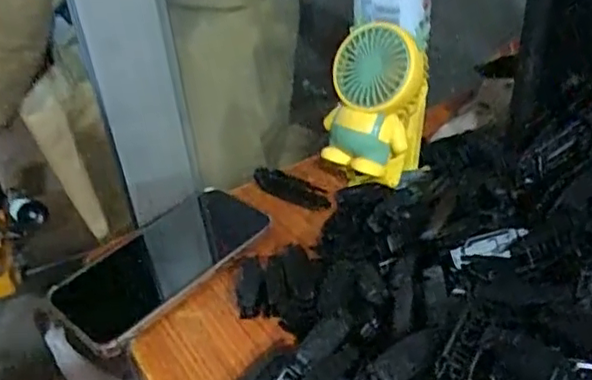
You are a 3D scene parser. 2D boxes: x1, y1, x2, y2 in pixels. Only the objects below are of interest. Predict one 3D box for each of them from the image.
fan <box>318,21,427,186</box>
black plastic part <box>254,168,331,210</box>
[{"bbox_3d":[0.061,-0.060,0.461,0.074,0.120,0.062,-1,37,6],"label":"fan"},{"bbox_3d":[-0.004,-0.001,0.533,0.071,0.018,0.020,16,40,27],"label":"black plastic part"}]

